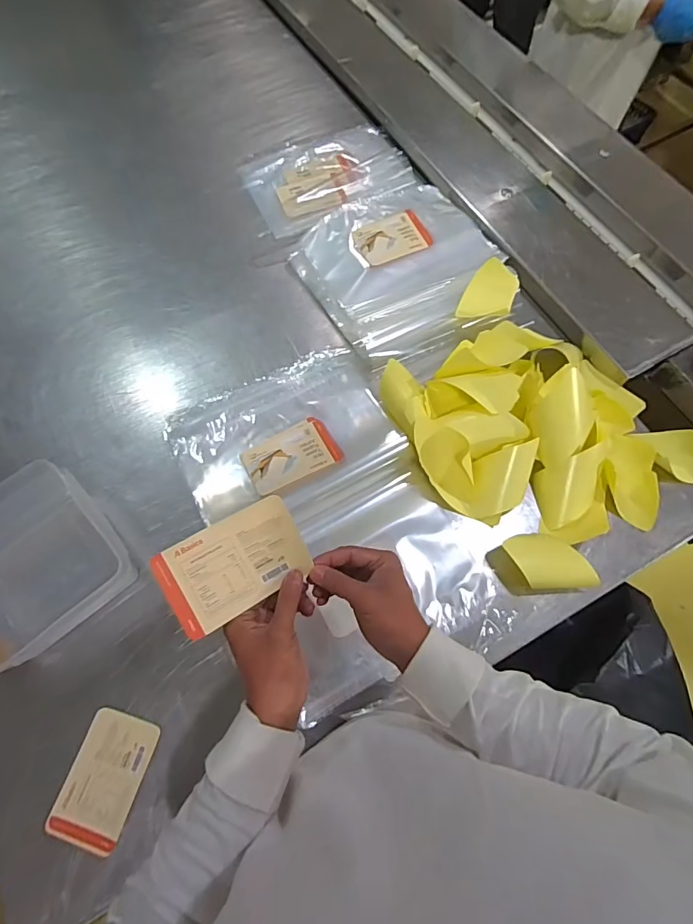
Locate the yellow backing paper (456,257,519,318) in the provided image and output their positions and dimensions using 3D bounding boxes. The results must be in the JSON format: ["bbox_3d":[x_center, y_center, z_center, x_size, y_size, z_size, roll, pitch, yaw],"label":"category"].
[{"bbox_3d":[0.249,-0.286,0.774,0.088,0.017,0.109,22,90,-15],"label":"yellow backing paper"}]

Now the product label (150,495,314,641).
[{"bbox_3d":[-0.102,0.095,0.417,0.126,0.011,0.085,-28,97,-12],"label":"product label"}]

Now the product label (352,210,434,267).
[{"bbox_3d":[0.082,-0.409,0.820,0.131,0.010,0.089,-25,74,-8],"label":"product label"}]

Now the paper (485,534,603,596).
[{"bbox_3d":[0.264,0.139,0.609,0.124,0.045,0.071,1,67,0],"label":"paper"}]

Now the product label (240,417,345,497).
[{"bbox_3d":[-0.083,-0.010,0.675,0.133,0.008,0.093,-29,58,-9],"label":"product label"}]

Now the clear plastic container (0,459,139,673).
[{"bbox_3d":[-0.409,0.139,0.594,0.212,0.096,0.203,-39,72,-15],"label":"clear plastic container"}]

